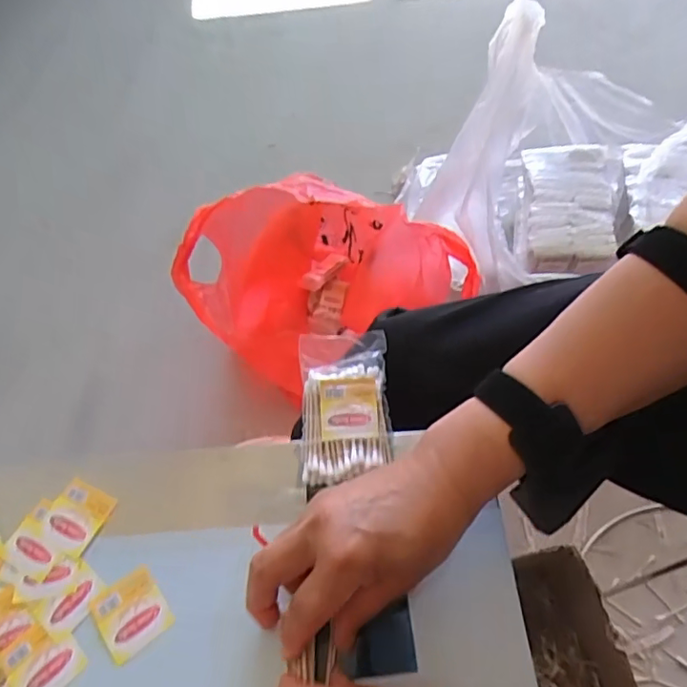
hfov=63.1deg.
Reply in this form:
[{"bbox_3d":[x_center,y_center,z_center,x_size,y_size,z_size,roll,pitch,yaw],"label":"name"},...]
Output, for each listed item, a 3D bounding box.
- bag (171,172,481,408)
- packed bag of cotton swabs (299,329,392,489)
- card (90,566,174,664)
[{"bbox_3d":[-0.043,-0.075,0.857,0.325,0.213,0.364,-33,61,-16],"label":"bag"},{"bbox_3d":[0.001,0.041,0.394,0.060,0.018,0.107,-4,55,1],"label":"packed bag of cotton swabs"},{"bbox_3d":[-0.130,0.164,0.340,0.039,0.004,0.043,-33,60,-18],"label":"card"}]

